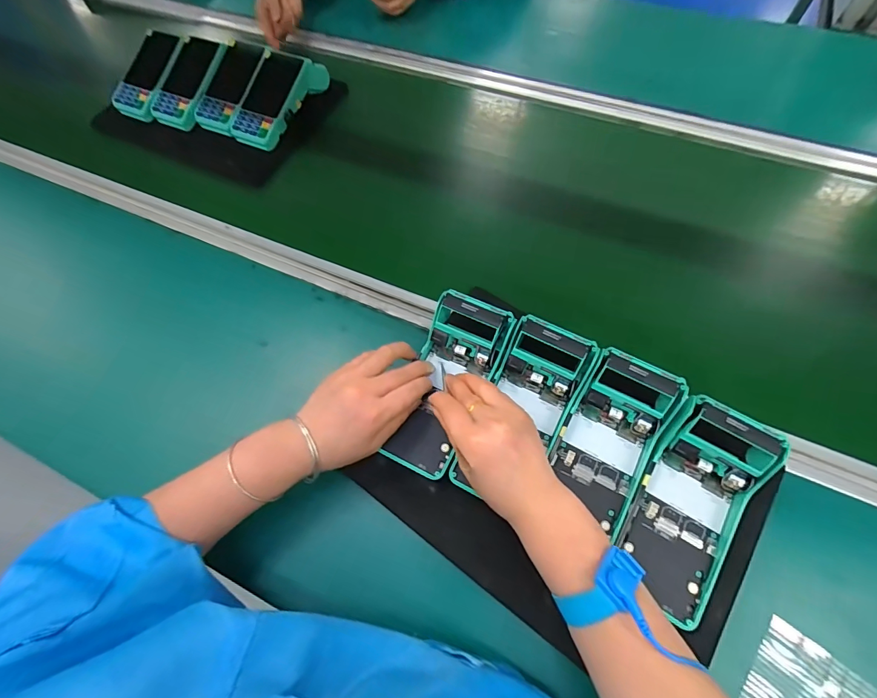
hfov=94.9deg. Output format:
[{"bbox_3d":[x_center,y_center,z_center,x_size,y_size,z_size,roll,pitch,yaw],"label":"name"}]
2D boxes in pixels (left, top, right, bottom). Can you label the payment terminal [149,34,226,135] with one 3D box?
[{"bbox_3d":[-0.416,-0.444,0.673,0.081,0.032,0.154,17,79,7],"label":"payment terminal"}]

